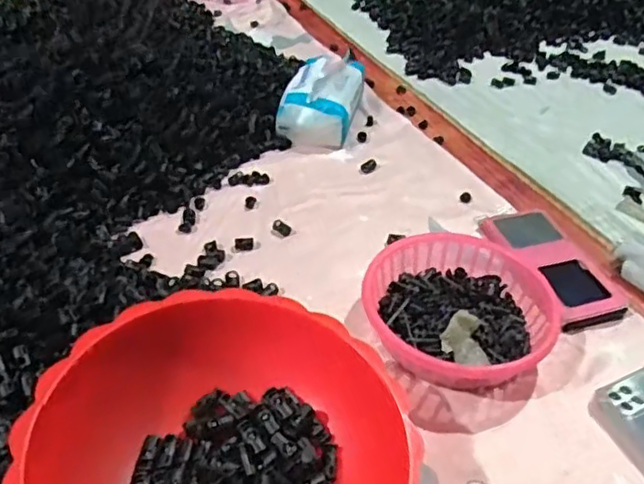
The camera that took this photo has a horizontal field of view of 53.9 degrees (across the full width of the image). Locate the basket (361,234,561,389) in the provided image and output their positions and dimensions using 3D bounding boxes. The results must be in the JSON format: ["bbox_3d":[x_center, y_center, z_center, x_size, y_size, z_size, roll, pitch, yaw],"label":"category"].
[{"bbox_3d":[0.131,0.065,0.584,0.194,0.048,0.170,-5,41,-12],"label":"basket"}]

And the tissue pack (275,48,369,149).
[{"bbox_3d":[0.000,-0.200,0.869,0.097,0.067,0.160,11,40,6],"label":"tissue pack"}]

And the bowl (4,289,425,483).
[{"bbox_3d":[-0.063,0.148,0.422,0.240,0.069,0.235,4,40,-3],"label":"bowl"}]

